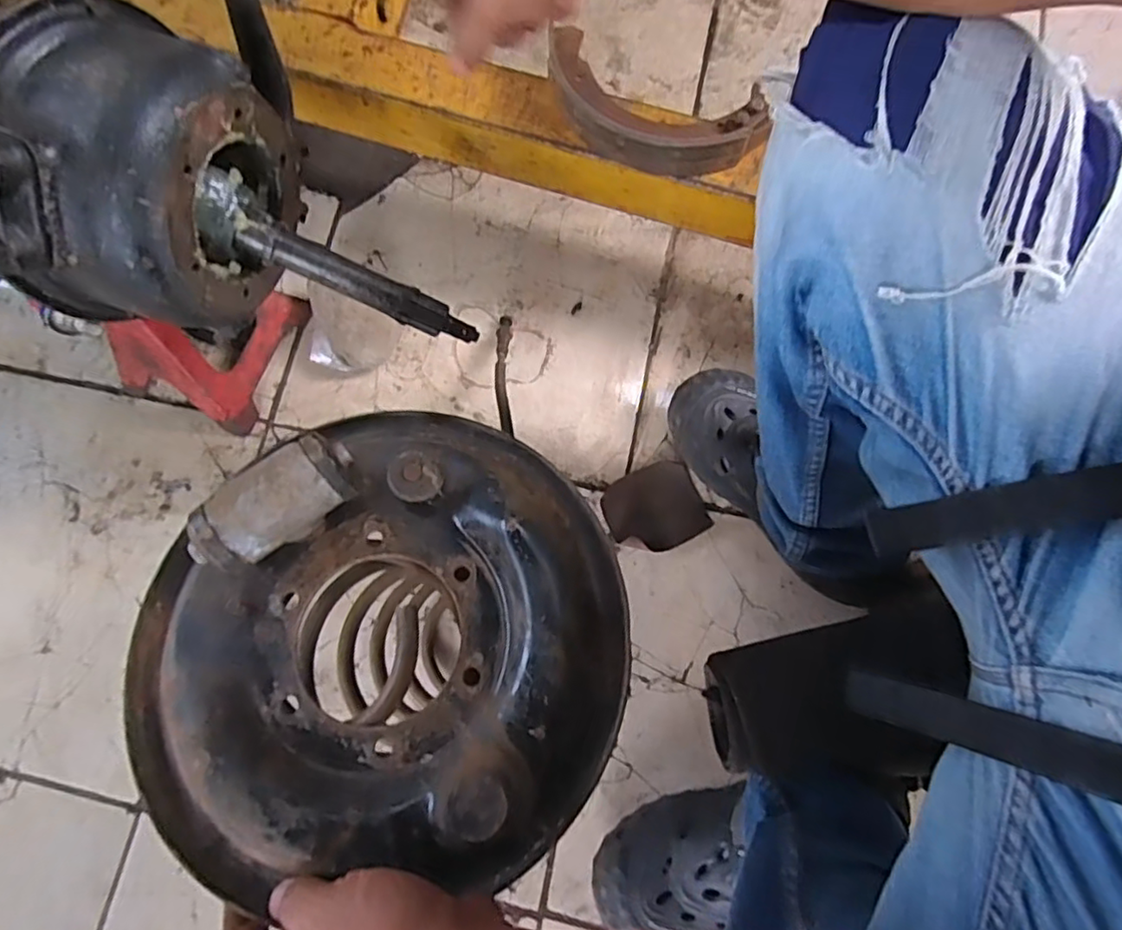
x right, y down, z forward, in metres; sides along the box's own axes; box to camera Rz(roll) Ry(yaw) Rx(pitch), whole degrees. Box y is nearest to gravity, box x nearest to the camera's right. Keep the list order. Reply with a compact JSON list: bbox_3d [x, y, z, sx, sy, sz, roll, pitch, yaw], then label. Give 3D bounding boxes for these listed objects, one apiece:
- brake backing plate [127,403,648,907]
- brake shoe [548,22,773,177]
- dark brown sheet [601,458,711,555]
[{"bbox_3d":[-0.102,0.086,0.342,0.273,0.060,0.247,-4,75,0],"label":"brake backing plate"},{"bbox_3d":[0.076,-0.332,0.567,0.203,0.042,0.108,18,77,6],"label":"brake shoe"},{"bbox_3d":[0.098,0.046,0.663,0.099,0.019,0.088,-21,75,-4],"label":"dark brown sheet"}]

